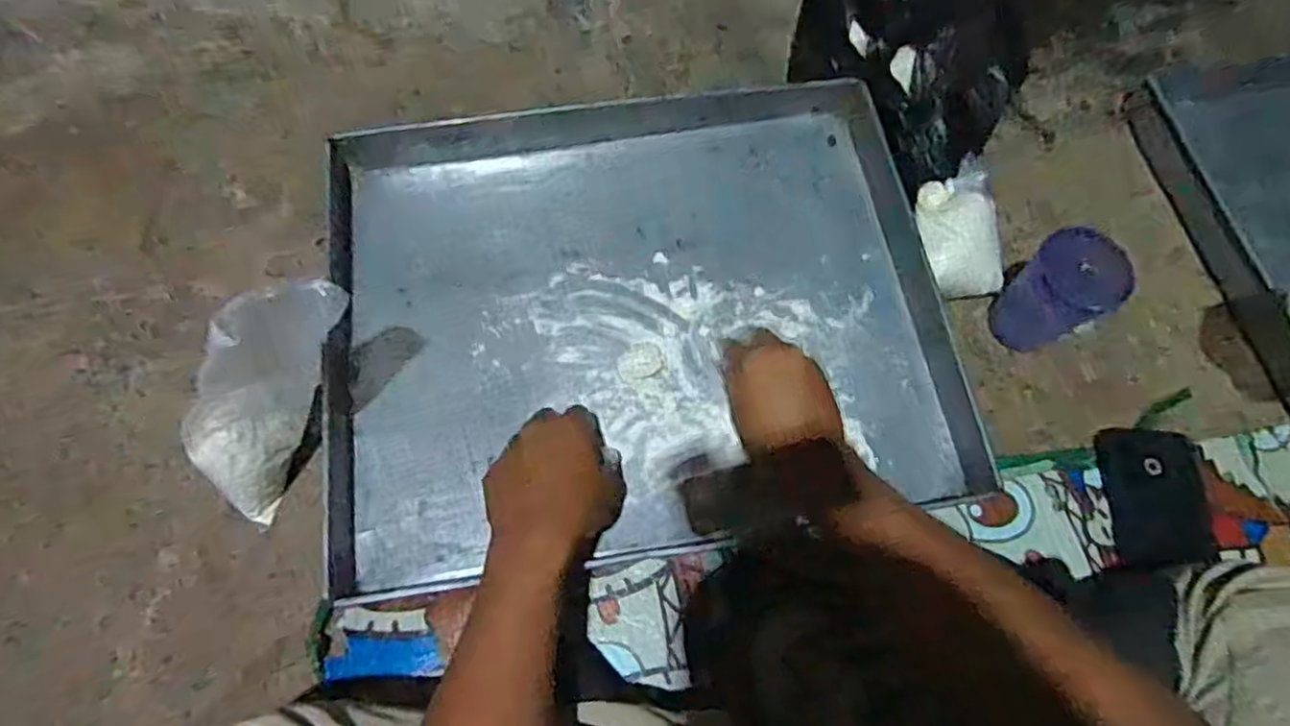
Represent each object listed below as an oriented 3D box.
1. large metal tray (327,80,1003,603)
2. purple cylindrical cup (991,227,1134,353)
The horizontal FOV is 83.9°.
[{"bbox_3d":[-0.008,-0.056,0.633,0.518,0.037,0.421,-7,69,-5],"label":"large metal tray"},{"bbox_3d":[0.354,-0.058,0.626,0.073,0.104,0.071,1,69,-2],"label":"purple cylindrical cup"}]

